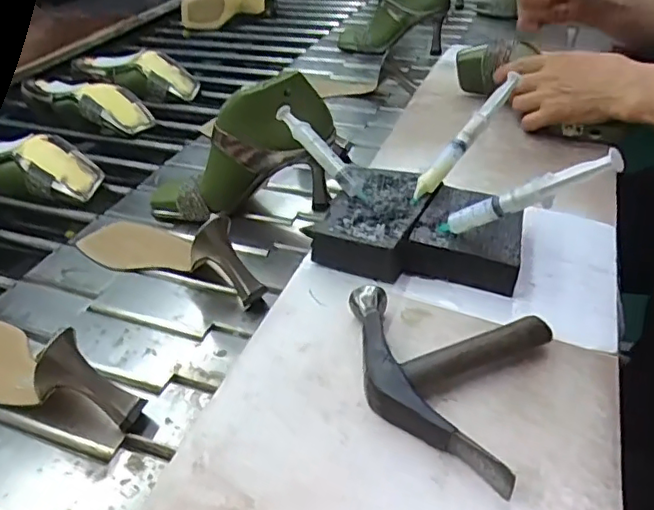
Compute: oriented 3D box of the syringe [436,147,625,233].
[{"bbox_3d":[0.138,-0.040,0.426,0.149,0.022,0.013,-23,14,47],"label":"syringe"}]

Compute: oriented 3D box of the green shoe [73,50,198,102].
[{"bbox_3d":[-0.328,-0.308,1.012,0.224,0.063,0.062,4,36,11],"label":"green shoe"}]

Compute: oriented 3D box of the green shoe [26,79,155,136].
[{"bbox_3d":[-0.362,-0.225,0.896,0.211,0.071,0.071,12,39,20],"label":"green shoe"}]

